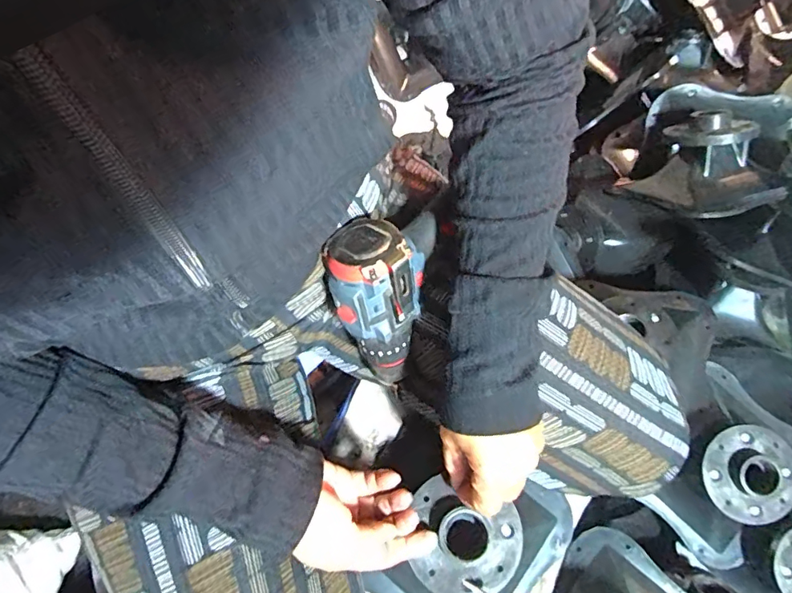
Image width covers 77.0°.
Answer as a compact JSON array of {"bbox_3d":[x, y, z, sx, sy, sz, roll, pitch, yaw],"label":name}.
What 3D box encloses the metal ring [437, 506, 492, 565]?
[{"bbox_3d":[0.055,0.196,0.406,0.043,0.015,0.039,23,69,7],"label":"metal ring"}]

